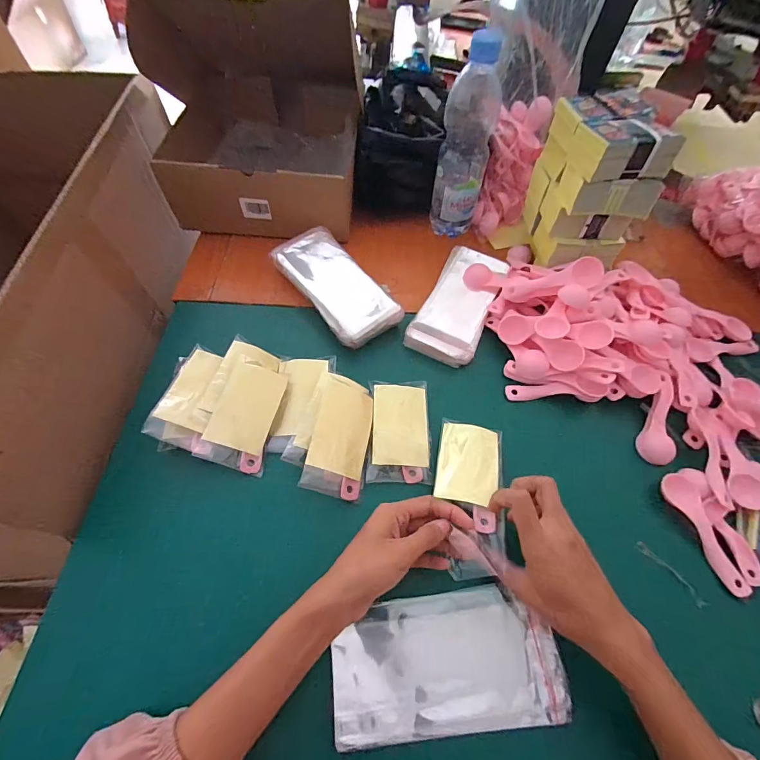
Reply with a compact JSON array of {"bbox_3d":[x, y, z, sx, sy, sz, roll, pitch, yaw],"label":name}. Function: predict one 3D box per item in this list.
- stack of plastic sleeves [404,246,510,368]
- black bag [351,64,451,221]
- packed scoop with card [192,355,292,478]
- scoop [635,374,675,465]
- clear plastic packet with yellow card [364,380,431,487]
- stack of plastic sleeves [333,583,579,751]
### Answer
[{"bbox_3d":[0.110,-0.105,0.509,0.087,0.024,0.188,25,61,10],"label":"stack of plastic sleeves"},{"bbox_3d":[0.029,-0.366,0.587,0.121,0.127,0.186,6,59,-1],"label":"black bag"},{"bbox_3d":[-0.143,0.037,0.404,0.065,0.013,0.113,20,65,-5],"label":"packed scoop with card"},{"bbox_3d":[0.324,0.044,0.434,0.034,0.014,0.112,19,73,6],"label":"scoop"},{"bbox_3d":[0.022,0.054,0.414,0.065,0.013,0.115,3,59,-3],"label":"clear plastic packet with yellow card"},{"bbox_3d":[0.054,0.229,0.304,0.179,0.020,0.094,-4,60,-7],"label":"stack of plastic sleeves"}]

